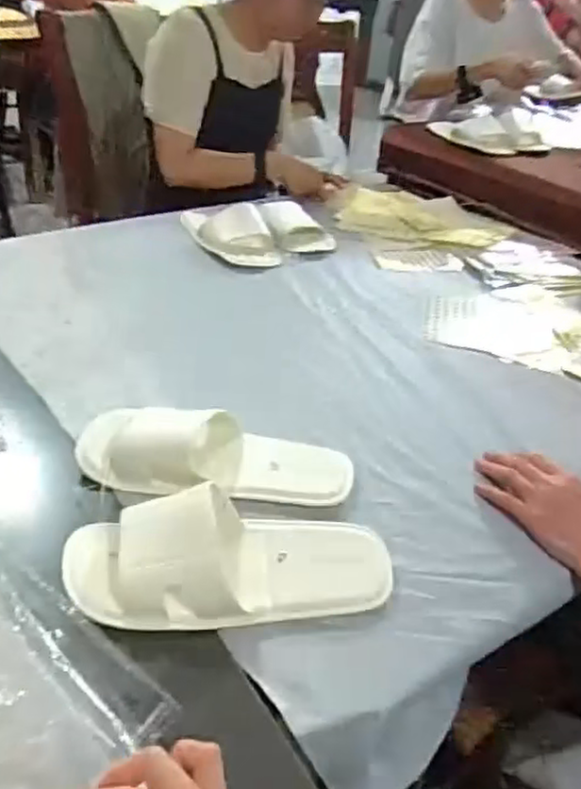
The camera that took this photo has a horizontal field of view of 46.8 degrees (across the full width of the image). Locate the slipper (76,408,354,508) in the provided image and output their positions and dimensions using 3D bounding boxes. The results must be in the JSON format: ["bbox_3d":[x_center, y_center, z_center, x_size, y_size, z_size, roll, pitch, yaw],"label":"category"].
[{"bbox_3d":[-0.076,0.063,0.687,0.272,0.049,0.088,5,34,0],"label":"slipper"}]

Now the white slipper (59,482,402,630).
[{"bbox_3d":[-0.050,0.135,0.568,0.269,0.060,0.107,-1,35,-9],"label":"white slipper"}]

